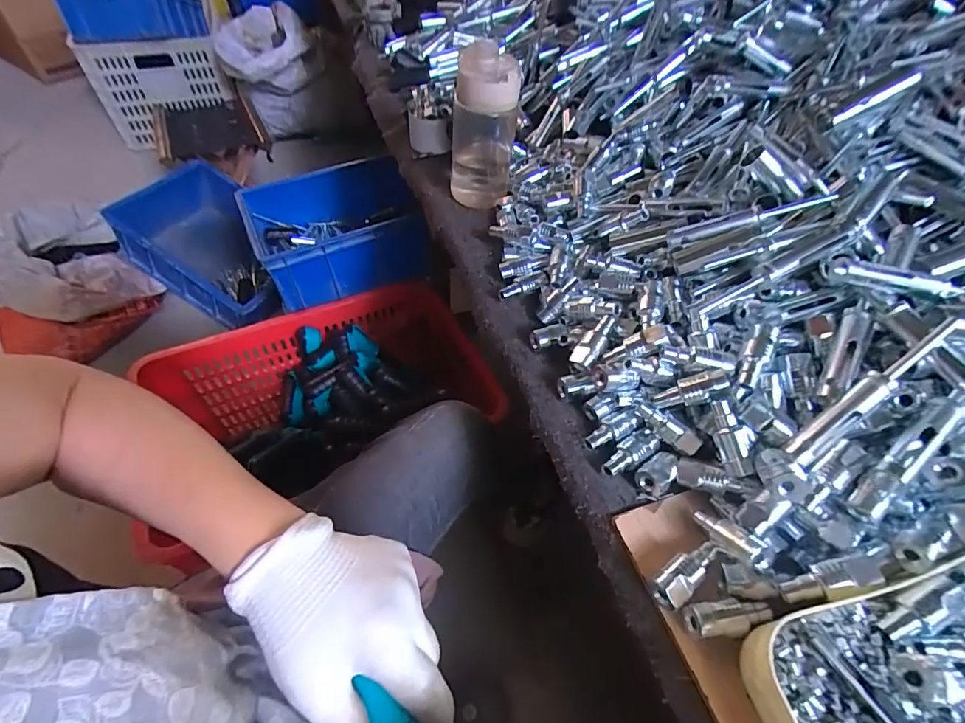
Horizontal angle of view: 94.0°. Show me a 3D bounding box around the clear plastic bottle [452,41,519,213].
[{"bbox_3d":[-0.002,-0.257,0.513,0.076,0.159,0.069,2,52,-2],"label":"clear plastic bottle"}]

